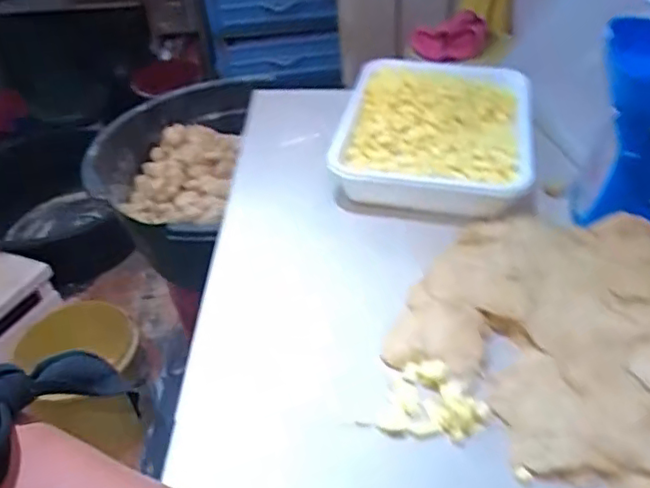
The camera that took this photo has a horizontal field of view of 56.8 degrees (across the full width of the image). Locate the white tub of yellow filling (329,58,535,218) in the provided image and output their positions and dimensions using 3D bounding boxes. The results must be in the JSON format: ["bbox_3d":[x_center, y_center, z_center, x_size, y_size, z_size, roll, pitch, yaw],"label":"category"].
[{"bbox_3d":[0.139,-0.139,0.765,0.222,0.064,0.266,5,41,11],"label":"white tub of yellow filling"}]

